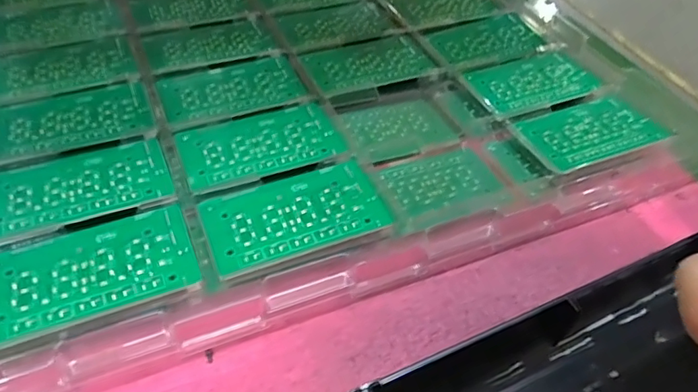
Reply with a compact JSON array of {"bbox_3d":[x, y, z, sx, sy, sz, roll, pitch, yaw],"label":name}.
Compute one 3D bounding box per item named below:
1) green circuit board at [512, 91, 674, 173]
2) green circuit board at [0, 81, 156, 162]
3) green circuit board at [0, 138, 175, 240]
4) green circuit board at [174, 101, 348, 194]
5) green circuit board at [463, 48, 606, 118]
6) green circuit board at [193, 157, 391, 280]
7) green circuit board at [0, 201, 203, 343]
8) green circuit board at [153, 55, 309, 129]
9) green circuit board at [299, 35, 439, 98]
[{"bbox_3d":[0.184,-0.052,0.411,0.109,0.006,0.058,-17,53,-20],"label":"green circuit board"},{"bbox_3d":[-0.198,-0.054,0.381,0.105,0.005,0.064,-16,53,-20],"label":"green circuit board"},{"bbox_3d":[-0.168,-0.007,0.333,0.105,0.004,0.062,-16,48,-20],"label":"green circuit board"},{"bbox_3d":[-0.061,-0.038,0.372,0.107,0.007,0.062,-18,54,-21],"label":"green circuit board"},{"bbox_3d":[0.154,-0.096,0.449,0.111,0.006,0.070,-17,48,-18],"label":"green circuit board"},{"bbox_3d":[-0.033,0.010,0.329,0.106,0.004,0.058,-15,53,-19],"label":"green circuit board"},{"bbox_3d":[-0.140,0.039,0.292,0.106,0.004,0.059,-15,53,-19],"label":"green circuit board"},{"bbox_3d":[-0.091,-0.085,0.419,0.106,0.004,0.064,-17,53,-21],"label":"green circuit board"},{"bbox_3d":[0.017,-0.111,0.457,0.106,0.007,0.062,-16,53,-20],"label":"green circuit board"}]

